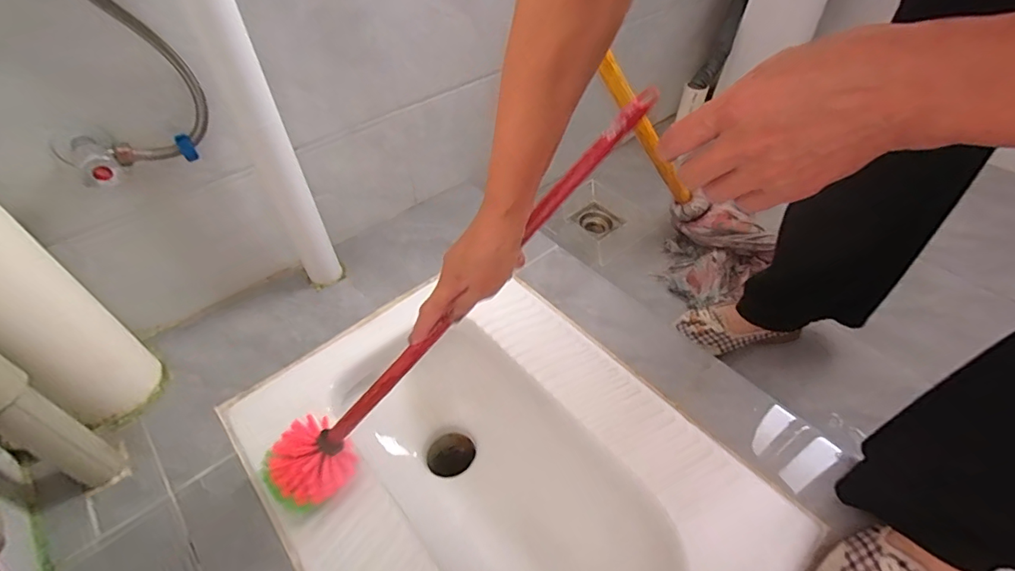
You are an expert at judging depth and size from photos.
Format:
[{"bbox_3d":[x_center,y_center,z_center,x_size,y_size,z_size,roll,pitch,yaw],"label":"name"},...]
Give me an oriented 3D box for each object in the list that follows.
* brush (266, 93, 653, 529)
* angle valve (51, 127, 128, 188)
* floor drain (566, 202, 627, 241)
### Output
[{"bbox_3d":[-0.046,0.025,0.467,0.520,0.071,0.079,-45,55,7],"label":"brush"},{"bbox_3d":[-0.409,-0.124,0.467,0.089,0.036,0.047,35,56,27],"label":"angle valve"},{"bbox_3d":[0.192,-0.139,1.038,0.102,0.024,0.096,-33,56,-27],"label":"floor drain"}]

